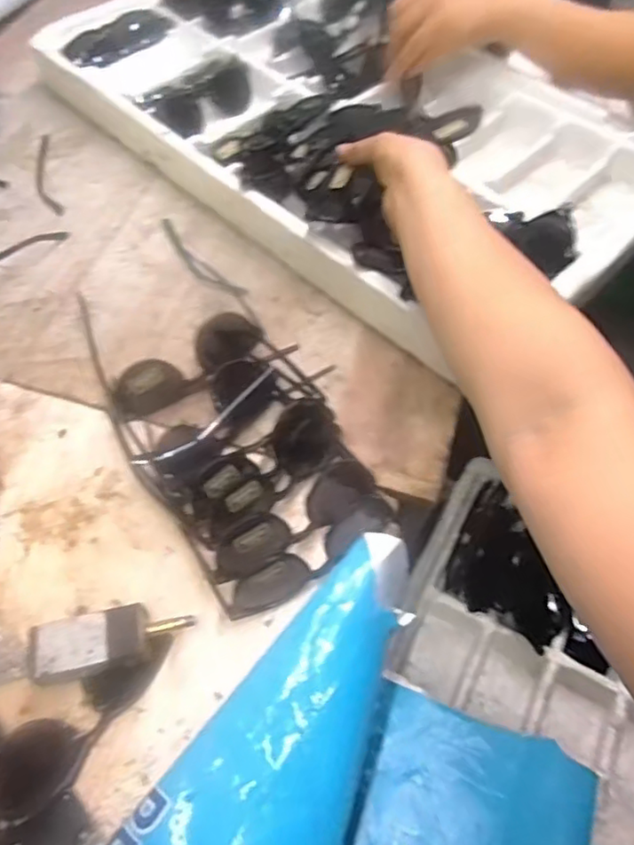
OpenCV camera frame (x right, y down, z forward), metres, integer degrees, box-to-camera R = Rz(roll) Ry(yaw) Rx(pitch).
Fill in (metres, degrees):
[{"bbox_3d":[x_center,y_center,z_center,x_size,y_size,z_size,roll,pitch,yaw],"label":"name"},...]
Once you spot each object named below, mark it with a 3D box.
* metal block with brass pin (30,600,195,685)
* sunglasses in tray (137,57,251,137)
[{"bbox_3d":[-0.138,0.147,0.423,0.104,0.026,0.039,-13,58,-9],"label":"metal block with brass pin"},{"bbox_3d":[-0.134,-0.386,0.739,0.135,0.027,0.085,-35,64,-21],"label":"sunglasses in tray"}]

